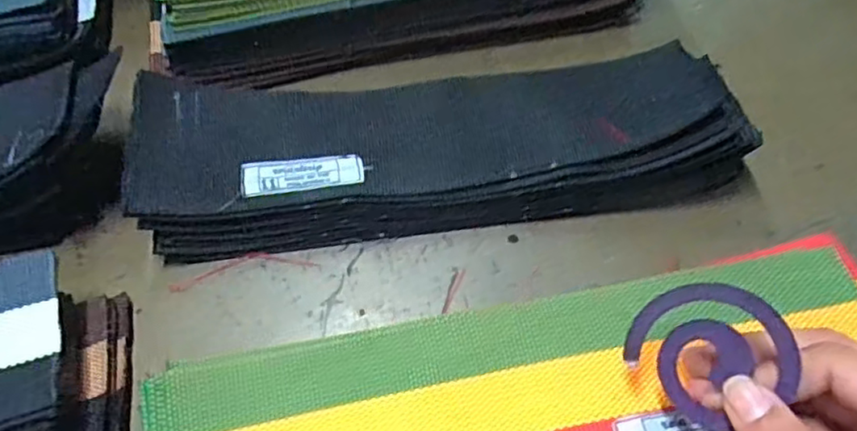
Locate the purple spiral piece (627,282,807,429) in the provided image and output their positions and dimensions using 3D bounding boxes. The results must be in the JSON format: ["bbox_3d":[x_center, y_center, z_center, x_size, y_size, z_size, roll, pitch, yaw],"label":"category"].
[{"bbox_3d":[0.100,0.047,0.226,0.050,0.005,0.047,1,92,29],"label":"purple spiral piece"}]

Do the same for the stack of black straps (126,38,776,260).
[{"bbox_3d":[0.004,-0.037,0.337,0.303,0.044,0.091,-7,59,-1],"label":"stack of black straps"}]

